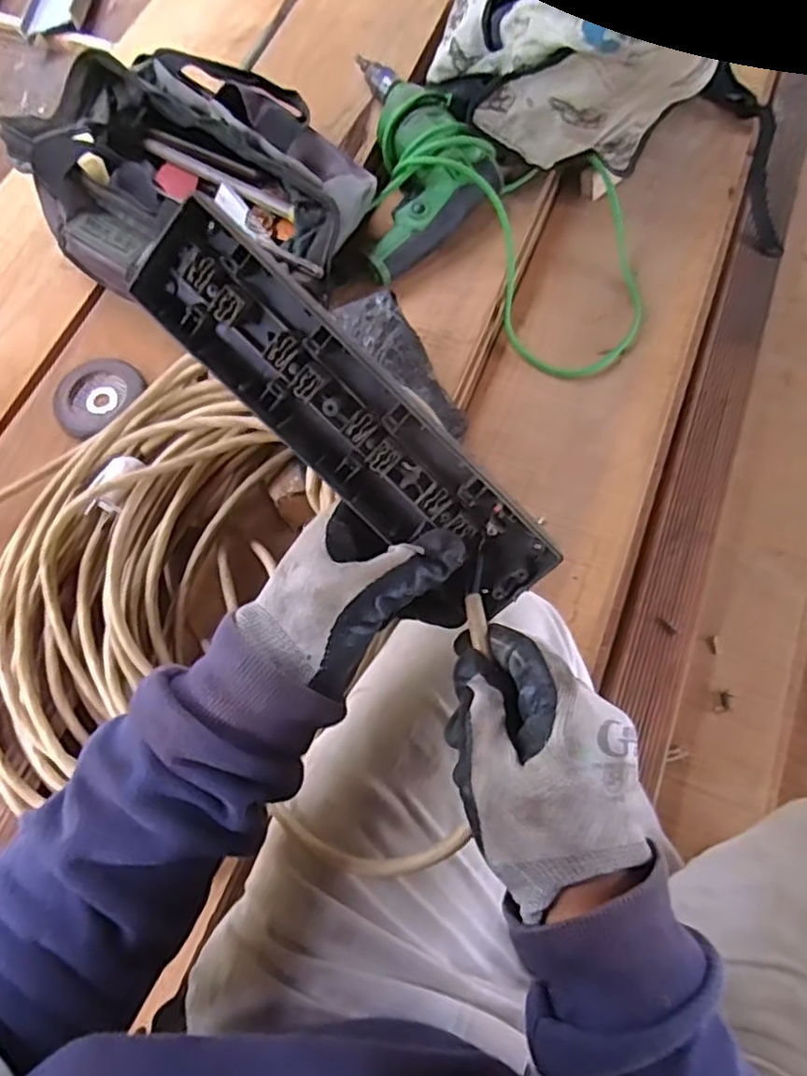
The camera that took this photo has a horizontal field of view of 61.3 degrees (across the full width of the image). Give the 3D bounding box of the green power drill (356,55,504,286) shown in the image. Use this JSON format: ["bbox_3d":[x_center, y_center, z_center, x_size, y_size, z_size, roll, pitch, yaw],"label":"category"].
[{"bbox_3d":[0.030,-0.410,0.736,0.139,0.058,0.271,-1,67,1],"label":"green power drill"}]

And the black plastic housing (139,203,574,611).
[{"bbox_3d":[-0.026,-0.056,0.337,0.238,0.043,0.051,42,73,-5],"label":"black plastic housing"}]

